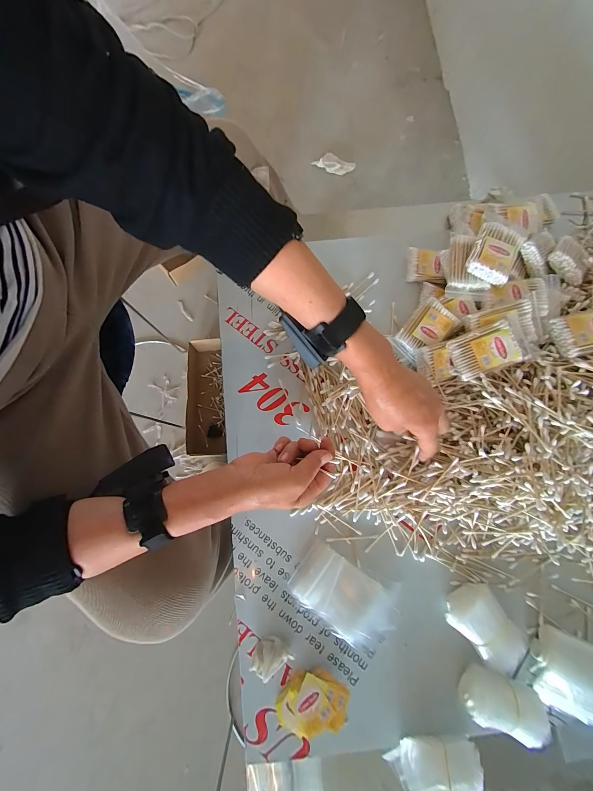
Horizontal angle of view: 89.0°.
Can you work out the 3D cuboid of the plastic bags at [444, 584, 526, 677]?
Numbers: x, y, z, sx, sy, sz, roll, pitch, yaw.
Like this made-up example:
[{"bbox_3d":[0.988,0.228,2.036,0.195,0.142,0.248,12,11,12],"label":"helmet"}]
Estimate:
[{"bbox_3d":[0.229,0.275,0.363,0.059,0.038,0.082,-43,82,-8],"label":"plastic bags"}]

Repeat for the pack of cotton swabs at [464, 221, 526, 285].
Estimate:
[{"bbox_3d":[0.261,-0.188,0.397,0.055,0.016,0.073,26,80,5],"label":"pack of cotton swabs"}]

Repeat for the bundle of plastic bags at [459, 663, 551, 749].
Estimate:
[{"bbox_3d":[0.235,0.349,0.344,0.084,0.043,0.051,17,79,3],"label":"bundle of plastic bags"}]

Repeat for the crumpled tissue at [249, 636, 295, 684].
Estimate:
[{"bbox_3d":[-0.033,0.312,0.360,0.047,0.029,0.030,-29,80,-6],"label":"crumpled tissue"}]

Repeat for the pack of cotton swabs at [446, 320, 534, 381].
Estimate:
[{"bbox_3d":[0.247,-0.059,0.391,0.082,0.016,0.056,-21,84,24],"label":"pack of cotton swabs"}]

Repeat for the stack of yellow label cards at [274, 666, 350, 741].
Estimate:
[{"bbox_3d":[0.018,0.360,0.353,0.083,0.015,0.059,-13,70,4],"label":"stack of yellow label cards"}]

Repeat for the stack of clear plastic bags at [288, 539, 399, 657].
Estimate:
[{"bbox_3d":[0.062,0.250,0.379,0.132,0.017,0.083,32,80,6],"label":"stack of clear plastic bags"}]

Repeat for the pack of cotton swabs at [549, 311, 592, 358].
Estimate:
[{"bbox_3d":[0.360,-0.079,0.366,0.076,0.011,0.052,-12,72,17],"label":"pack of cotton swabs"}]

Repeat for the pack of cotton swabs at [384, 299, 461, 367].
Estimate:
[{"bbox_3d":[0.179,-0.091,0.421,0.055,0.012,0.080,44,104,0],"label":"pack of cotton swabs"}]

